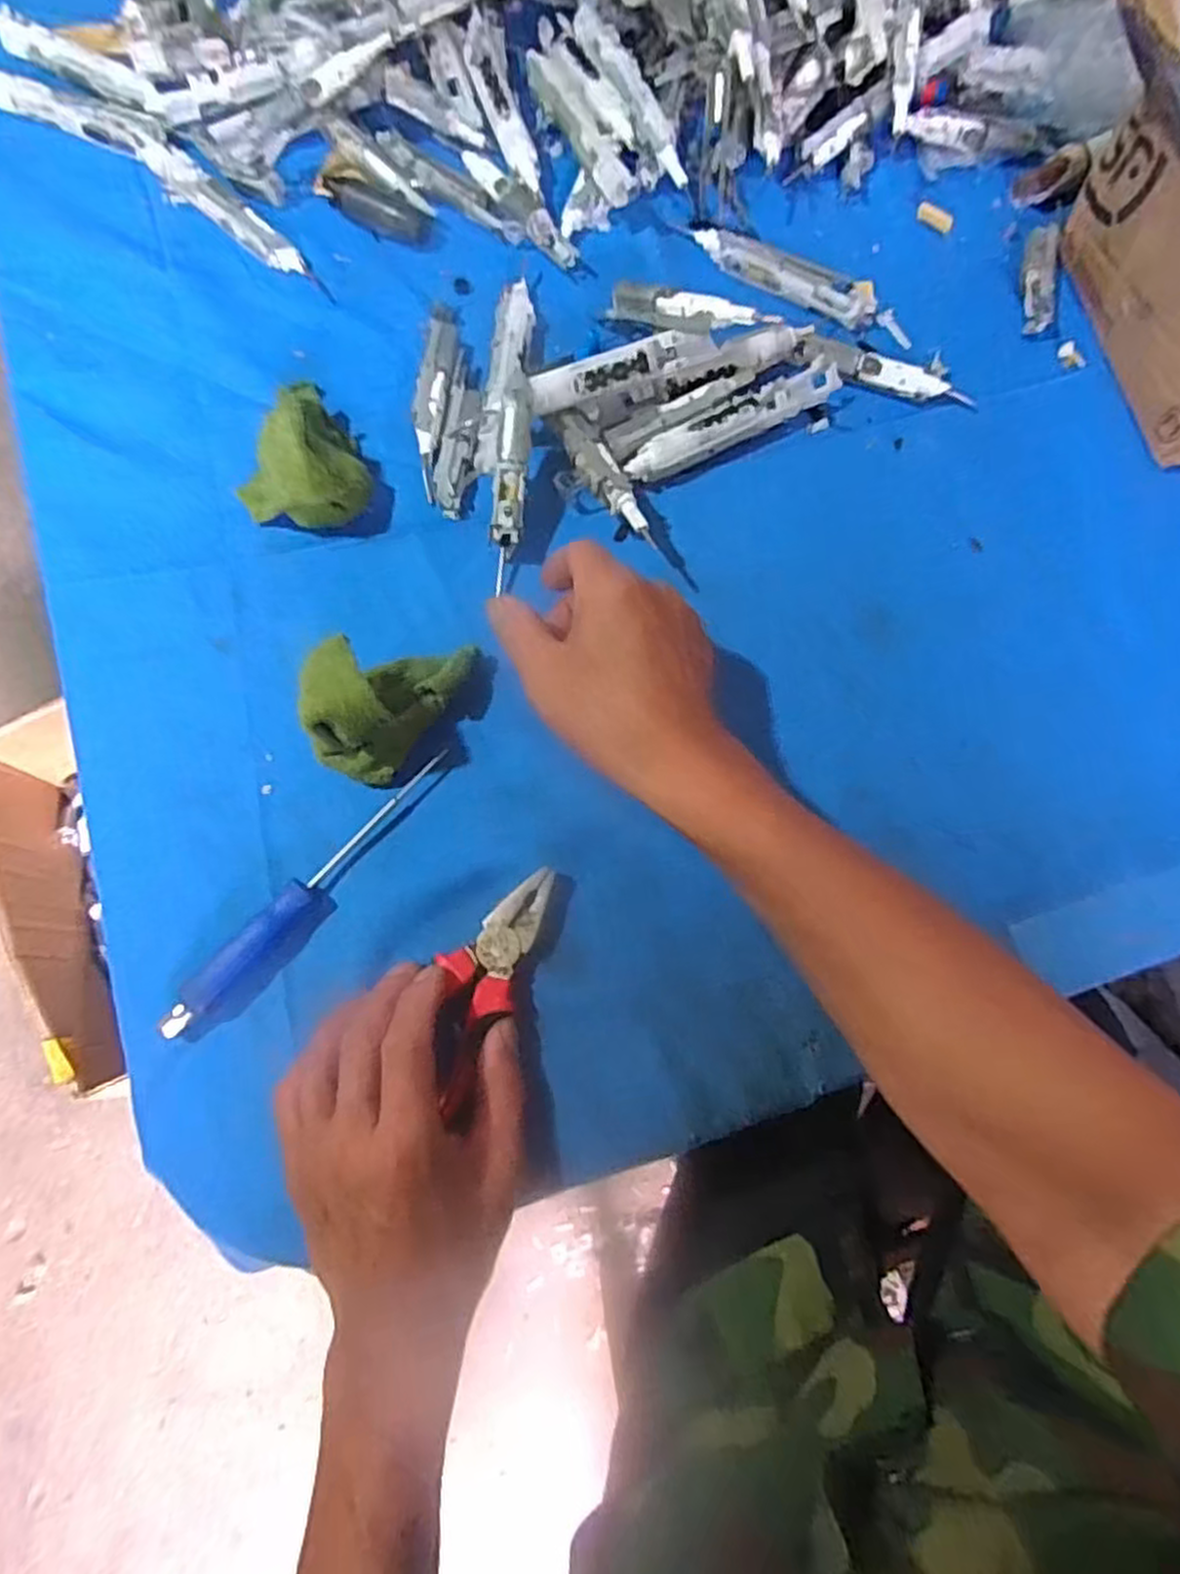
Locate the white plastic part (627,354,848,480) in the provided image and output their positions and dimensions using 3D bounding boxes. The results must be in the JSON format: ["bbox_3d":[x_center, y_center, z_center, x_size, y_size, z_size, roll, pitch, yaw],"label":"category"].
[{"bbox_3d":[0.086,-0.218,0.462,0.142,0.021,0.022,-29,76,-8],"label":"white plastic part"}]

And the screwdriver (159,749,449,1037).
[{"bbox_3d":[-0.140,0.051,0.386,0.025,0.017,0.180,38,76,9],"label":"screwdriver"}]

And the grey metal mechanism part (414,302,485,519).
[{"bbox_3d":[-0.087,-0.238,0.472,0.037,0.019,0.152,-3,74,0],"label":"grey metal mechanism part"}]

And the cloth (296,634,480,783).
[{"bbox_3d":[-0.106,-0.051,0.397,0.050,0.056,0.097,34,76,8],"label":"cloth"}]

